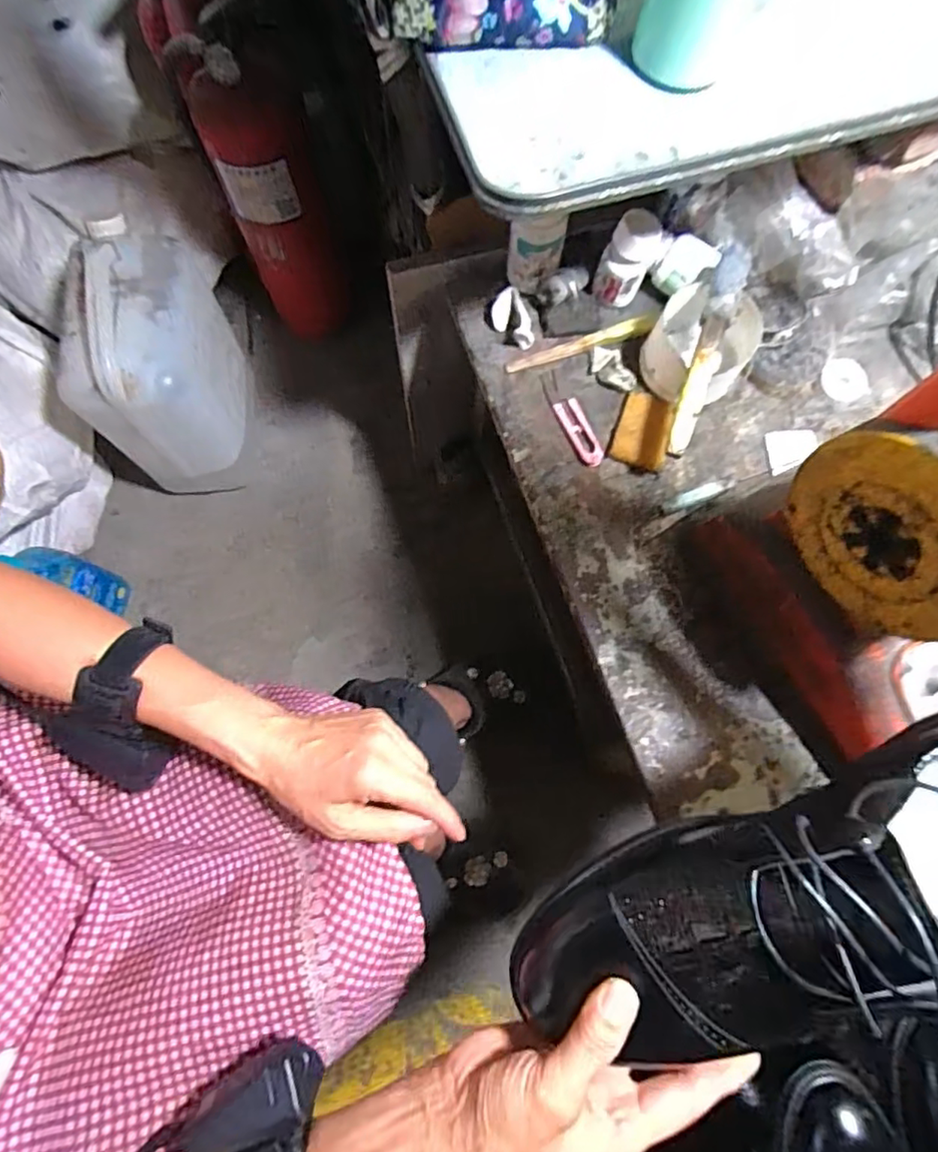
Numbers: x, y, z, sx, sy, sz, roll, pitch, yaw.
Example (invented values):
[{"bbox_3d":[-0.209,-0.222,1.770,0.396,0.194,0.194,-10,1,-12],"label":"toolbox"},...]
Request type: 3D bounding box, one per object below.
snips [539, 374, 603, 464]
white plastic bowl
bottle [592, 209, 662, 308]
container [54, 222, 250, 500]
[{"bbox_3d":[0.097,-0.147,0.540,0.029,0.007,0.099,-19,76,-5],"label":"snips"},{"bbox_3d":[0.209,-0.207,0.533,0.088,0.069,0.091,0,75,0],"label":"white plastic bowl"},{"bbox_3d":[0.146,-0.290,0.541,0.040,0.078,0.043,0,75,0],"label":"bottle"},{"bbox_3d":[-0.404,-0.264,0.791,0.157,0.301,0.219,-8,76,-2],"label":"container"}]

